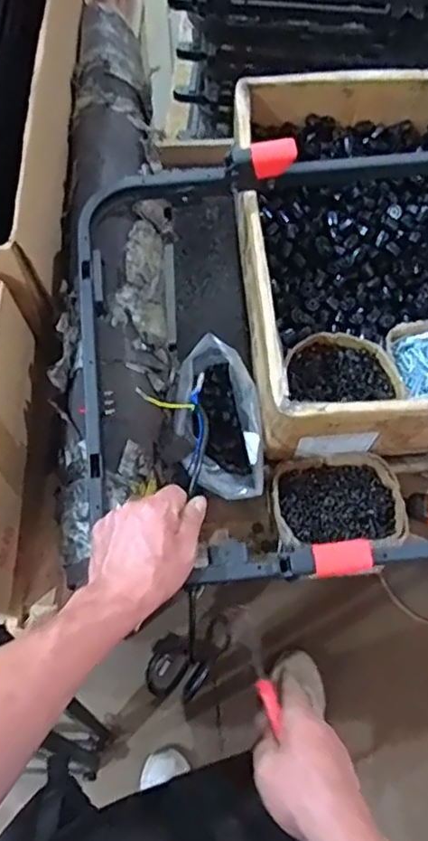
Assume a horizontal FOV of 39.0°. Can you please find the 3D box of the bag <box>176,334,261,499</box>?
[{"bbox_3d":[0.003,-0.001,0.818,0.110,0.119,0.214,-5,70,-2],"label":"bag"}]

